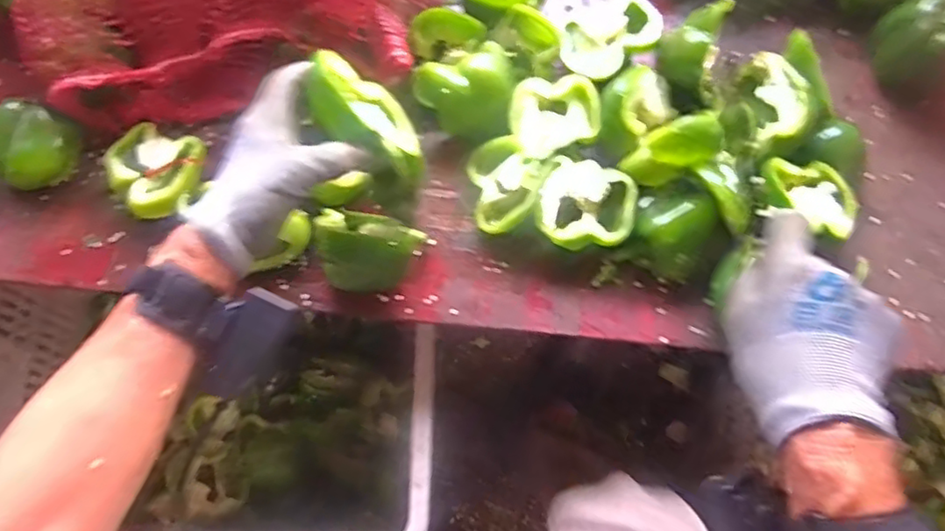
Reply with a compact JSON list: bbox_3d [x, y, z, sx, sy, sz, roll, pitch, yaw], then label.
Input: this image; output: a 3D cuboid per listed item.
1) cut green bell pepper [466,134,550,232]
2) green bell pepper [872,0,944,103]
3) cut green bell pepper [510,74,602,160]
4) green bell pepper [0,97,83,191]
[{"bbox_3d":[0.031,-0.072,0.559,0.063,0.030,0.084,-24,65,34],"label":"cut green bell pepper"},{"bbox_3d":[0.430,-0.215,0.602,0.067,0.076,0.085,-38,75,-15],"label":"green bell pepper"},{"bbox_3d":[0.070,-0.136,0.558,0.074,0.025,0.071,1,69,-2],"label":"cut green bell pepper"},{"bbox_3d":[-0.386,-0.103,0.555,0.066,0.050,0.071,1,69,-2],"label":"green bell pepper"}]

